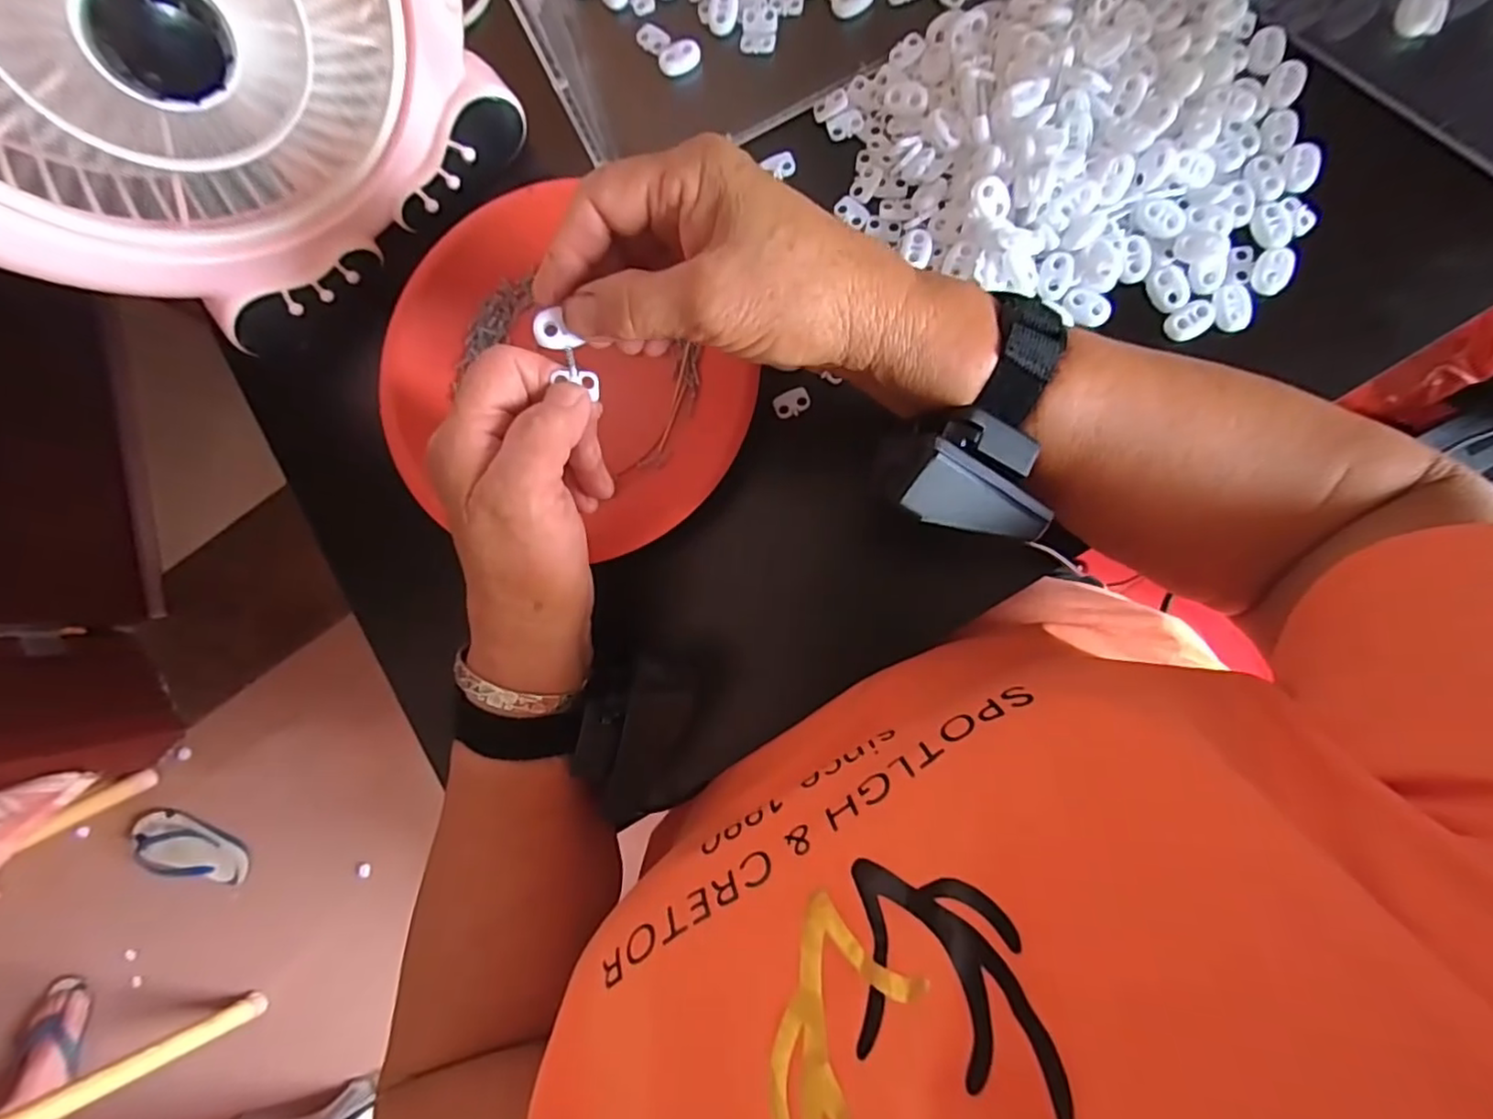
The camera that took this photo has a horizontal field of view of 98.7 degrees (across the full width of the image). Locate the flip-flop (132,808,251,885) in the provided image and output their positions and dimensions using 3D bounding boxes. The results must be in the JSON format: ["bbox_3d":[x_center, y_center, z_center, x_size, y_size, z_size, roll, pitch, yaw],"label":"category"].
[{"bbox_3d":[-1.050,0.544,1.204,0.229,0.043,0.109,14,87,8],"label":"flip-flop"}]

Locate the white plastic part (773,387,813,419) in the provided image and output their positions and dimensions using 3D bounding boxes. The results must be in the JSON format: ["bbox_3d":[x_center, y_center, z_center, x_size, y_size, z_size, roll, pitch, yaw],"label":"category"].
[{"bbox_3d":[0.024,-0.082,0.333,0.019,0.004,0.012,-21,83,5],"label":"white plastic part"}]

